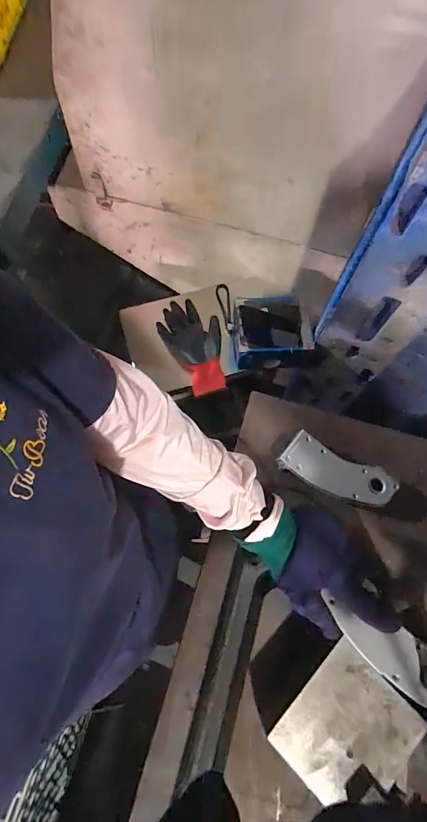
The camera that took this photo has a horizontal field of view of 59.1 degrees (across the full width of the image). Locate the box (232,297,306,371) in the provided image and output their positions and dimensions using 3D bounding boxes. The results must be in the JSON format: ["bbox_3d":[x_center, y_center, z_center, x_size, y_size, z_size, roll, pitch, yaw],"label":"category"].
[{"bbox_3d":[0.114,-0.161,0.791,0.142,0.098,0.123,0,69,-1],"label":"box"}]

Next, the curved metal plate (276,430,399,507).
[{"bbox_3d":[0.194,0.099,0.597,0.178,0.030,0.068,26,70,9],"label":"curved metal plate"}]

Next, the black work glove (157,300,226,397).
[{"bbox_3d":[-0.034,-0.140,0.806,0.123,0.032,0.213,-21,70,-9],"label":"black work glove"}]

